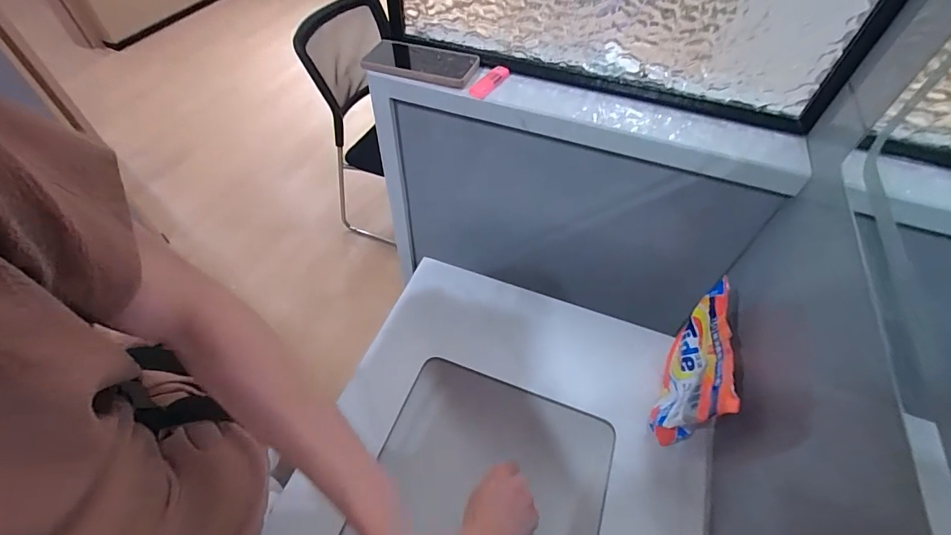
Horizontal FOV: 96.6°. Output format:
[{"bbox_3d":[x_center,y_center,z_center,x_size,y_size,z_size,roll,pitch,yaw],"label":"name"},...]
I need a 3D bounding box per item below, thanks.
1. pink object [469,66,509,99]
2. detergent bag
[{"bbox_3d":[0.020,-0.266,0.605,0.026,0.011,0.080,25,55,16],"label":"pink object"},{"bbox_3d":[0.304,0.135,0.577,0.048,0.172,0.188,22,55,14],"label":"detergent bag"}]

